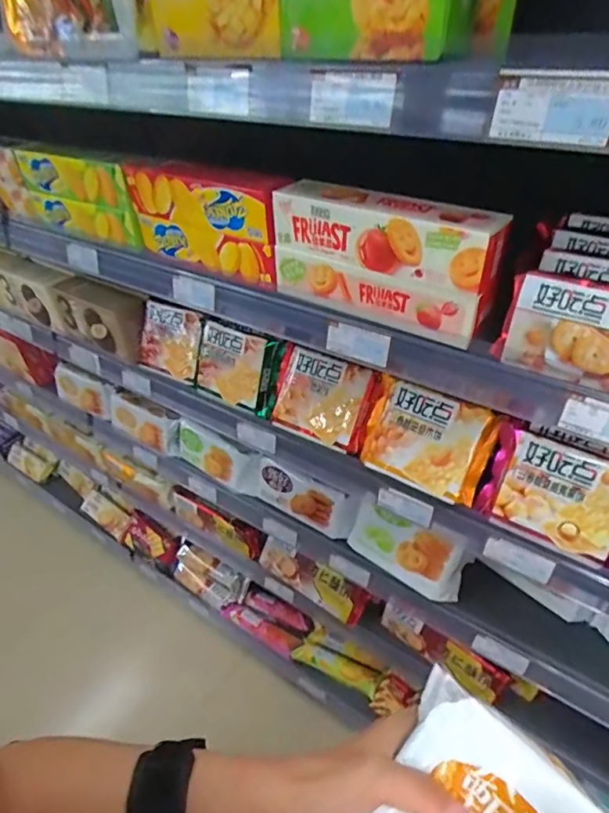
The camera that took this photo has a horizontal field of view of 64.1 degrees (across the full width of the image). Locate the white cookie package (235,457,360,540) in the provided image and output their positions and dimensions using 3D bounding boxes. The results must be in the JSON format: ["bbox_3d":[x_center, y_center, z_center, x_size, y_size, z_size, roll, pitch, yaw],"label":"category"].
[{"bbox_3d":[-0.013,0.155,0.833,0.224,0.085,0.034,20,46,25],"label":"white cookie package"}]

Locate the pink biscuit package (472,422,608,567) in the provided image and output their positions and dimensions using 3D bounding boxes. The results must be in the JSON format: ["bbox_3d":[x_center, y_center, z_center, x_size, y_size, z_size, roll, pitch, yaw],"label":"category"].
[{"bbox_3d":[0.280,0.094,0.530,0.153,0.108,0.032,21,24,27],"label":"pink biscuit package"}]

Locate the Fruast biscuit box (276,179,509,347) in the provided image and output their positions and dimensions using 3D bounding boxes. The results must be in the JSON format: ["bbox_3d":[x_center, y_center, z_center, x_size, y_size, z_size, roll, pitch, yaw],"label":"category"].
[{"bbox_3d":[0.074,-0.151,0.486,0.231,0.108,0.049,23,47,28],"label":"Fruast biscuit box"}]

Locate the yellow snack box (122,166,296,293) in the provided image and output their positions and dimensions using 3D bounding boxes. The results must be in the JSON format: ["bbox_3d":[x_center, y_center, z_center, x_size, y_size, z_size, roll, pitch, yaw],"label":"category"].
[{"bbox_3d":[-0.119,-0.224,0.580,0.217,0.113,0.052,28,49,32],"label":"yellow snack box"}]

